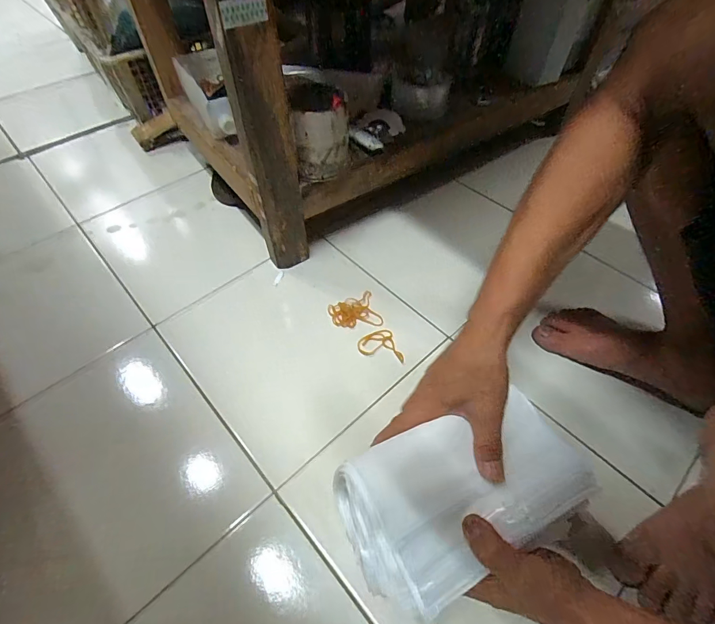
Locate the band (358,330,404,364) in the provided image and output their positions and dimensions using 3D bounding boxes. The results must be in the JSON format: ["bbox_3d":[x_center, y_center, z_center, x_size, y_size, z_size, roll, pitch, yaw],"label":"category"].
[{"bbox_3d":[0.033,0.044,0.527,0.064,0.005,0.042,10,53,7],"label":"band"}]

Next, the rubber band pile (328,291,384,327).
[{"bbox_3d":[-0.004,0.000,0.557,0.067,0.022,0.056,-17,55,-13],"label":"rubber band pile"}]

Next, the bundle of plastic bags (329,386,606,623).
[{"bbox_3d":[0.080,0.151,0.333,0.192,0.055,0.119,-25,57,-18],"label":"bundle of plastic bags"}]

